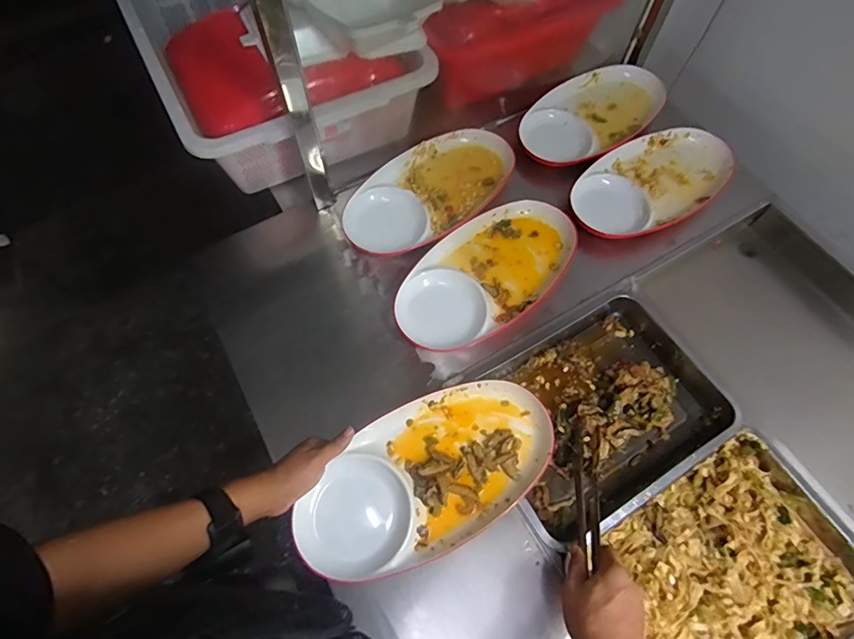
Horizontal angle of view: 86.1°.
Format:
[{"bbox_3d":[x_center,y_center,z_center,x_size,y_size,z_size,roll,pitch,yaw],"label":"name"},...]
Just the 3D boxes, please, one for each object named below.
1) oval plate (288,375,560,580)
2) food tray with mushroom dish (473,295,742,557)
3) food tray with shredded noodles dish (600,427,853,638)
[{"bbox_3d":[0.004,0.194,0.583,0.335,0.028,0.171,-26,68,-13],"label":"oval plate"},{"bbox_3d":[0.248,0.130,0.666,0.349,0.052,0.252,-29,69,-15],"label":"food tray with mushroom dish"},{"bbox_3d":[0.388,0.317,0.563,0.372,0.042,0.247,-27,69,-14],"label":"food tray with shredded noodles dish"}]

